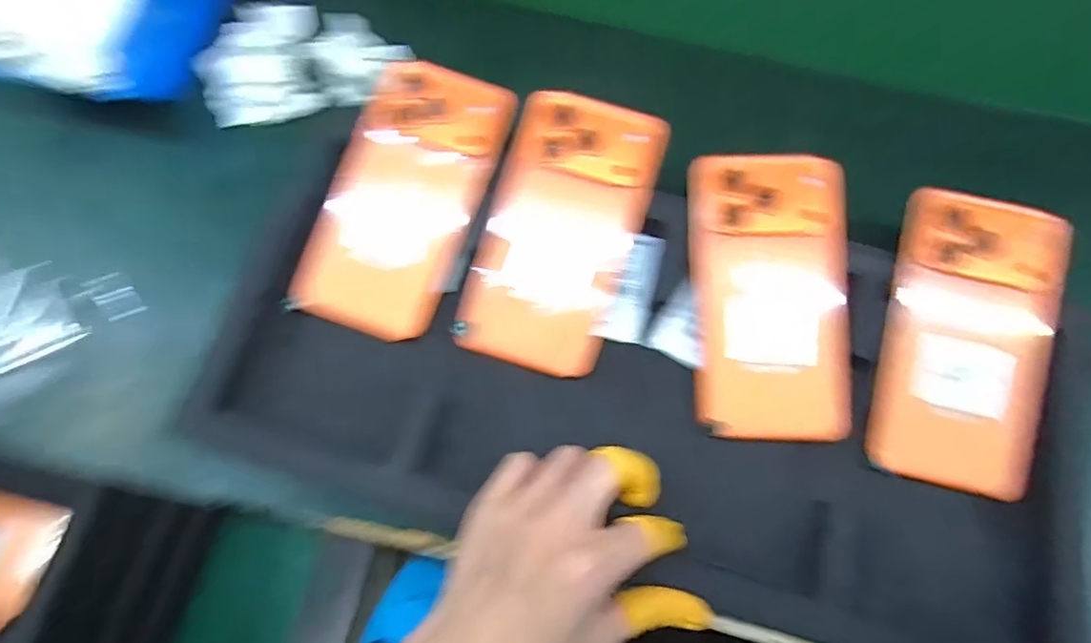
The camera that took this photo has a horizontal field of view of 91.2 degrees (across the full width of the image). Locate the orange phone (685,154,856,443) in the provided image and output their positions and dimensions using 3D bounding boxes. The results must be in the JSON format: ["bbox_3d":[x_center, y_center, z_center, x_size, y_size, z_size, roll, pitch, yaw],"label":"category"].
[{"bbox_3d":[0.130,-0.015,0.306,0.086,0.010,0.161,-3,86,8],"label":"orange phone"}]

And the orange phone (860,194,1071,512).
[{"bbox_3d":[0.236,0.010,0.297,0.083,0.007,0.161,10,88,10],"label":"orange phone"}]

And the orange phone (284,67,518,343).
[{"bbox_3d":[-0.083,-0.073,0.320,0.085,0.008,0.165,21,86,-2],"label":"orange phone"}]

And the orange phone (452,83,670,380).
[{"bbox_3d":[0.009,-0.052,0.315,0.089,0.009,0.159,17,88,0],"label":"orange phone"}]

